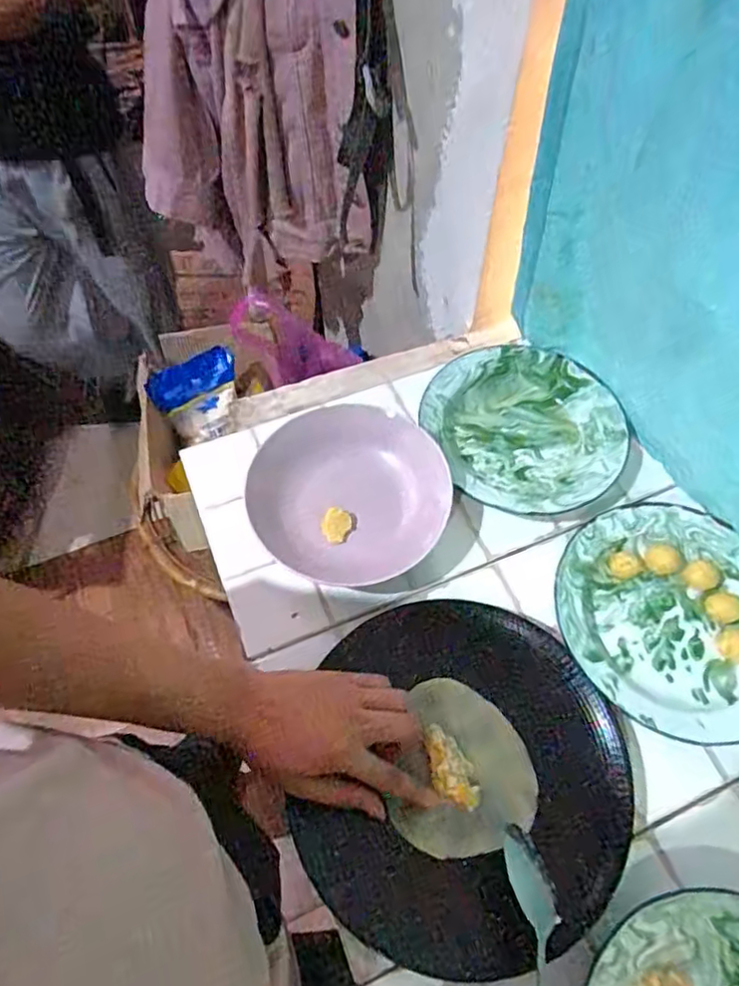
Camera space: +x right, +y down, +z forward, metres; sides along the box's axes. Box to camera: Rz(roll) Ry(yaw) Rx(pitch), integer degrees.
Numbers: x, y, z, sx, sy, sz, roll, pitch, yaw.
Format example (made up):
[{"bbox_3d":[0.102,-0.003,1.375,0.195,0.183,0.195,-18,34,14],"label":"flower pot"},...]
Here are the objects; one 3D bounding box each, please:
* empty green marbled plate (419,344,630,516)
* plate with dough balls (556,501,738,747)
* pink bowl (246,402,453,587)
[{"bbox_3d":[0.164,-0.069,0.654,0.197,0.033,0.207,0,61,1],"label":"empty green marbled plate"},{"bbox_3d":[0.272,0.113,0.548,0.197,0.032,0.208,-18,62,-9],"label":"plate with dough balls"},{"bbox_3d":[-0.022,0.000,0.603,0.193,0.052,0.168,-4,61,-2],"label":"pink bowl"}]

